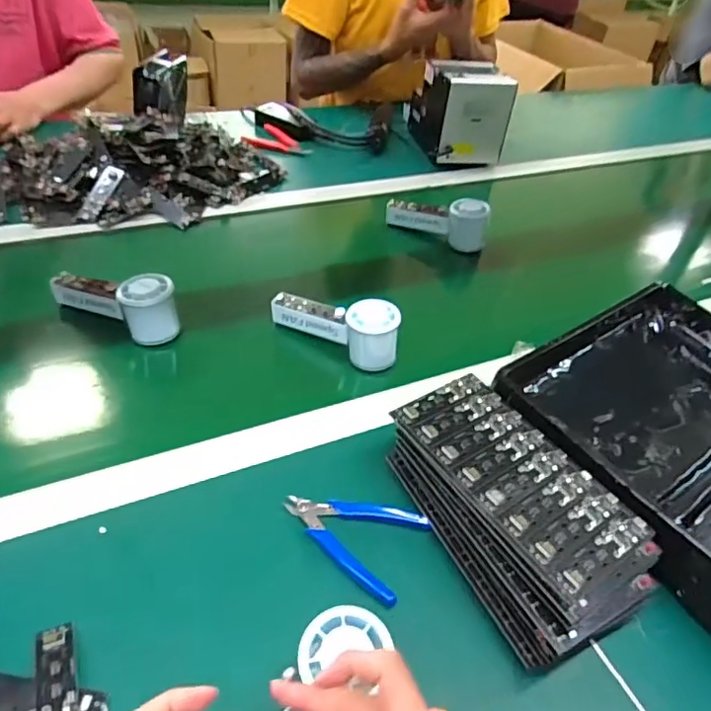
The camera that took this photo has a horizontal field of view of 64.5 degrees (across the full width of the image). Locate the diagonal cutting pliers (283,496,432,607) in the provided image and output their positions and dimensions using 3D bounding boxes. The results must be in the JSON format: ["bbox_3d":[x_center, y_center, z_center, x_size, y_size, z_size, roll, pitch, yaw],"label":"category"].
[{"bbox_3d":[-0.004,0.141,0.461,0.113,0.011,0.077,25,44,18],"label":"diagonal cutting pliers"}]

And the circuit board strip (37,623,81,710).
[{"bbox_3d":[-0.185,0.212,0.350,0.023,0.011,0.092,-12,45,-20],"label":"circuit board strip"}]

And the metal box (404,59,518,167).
[{"bbox_3d":[0.198,-0.470,1.068,0.133,0.143,0.182,-4,43,-13],"label":"metal box"}]

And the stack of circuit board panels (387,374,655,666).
[{"bbox_3d":[0.123,0.121,0.460,0.116,0.066,0.212,-17,47,-25],"label":"stack of circuit board panels"}]

